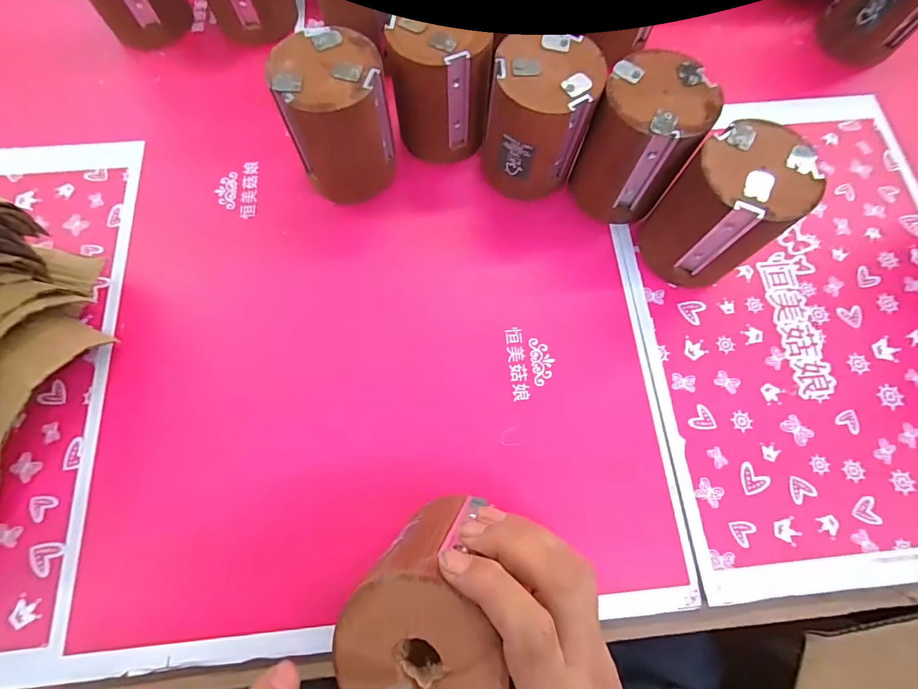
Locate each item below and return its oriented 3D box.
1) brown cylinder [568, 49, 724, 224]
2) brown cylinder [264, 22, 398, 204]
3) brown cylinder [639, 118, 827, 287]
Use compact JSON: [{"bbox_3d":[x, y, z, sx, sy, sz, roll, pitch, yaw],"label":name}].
[{"bbox_3d":[0.135,-0.152,0.335,0.074,0.100,0.081,0,74,-1],"label":"brown cylinder"},{"bbox_3d":[-0.090,-0.169,0.337,0.074,0.101,0.079,0,74,-1],"label":"brown cylinder"},{"bbox_3d":[0.190,-0.095,0.317,0.077,0.100,0.076,0,74,-1],"label":"brown cylinder"}]

